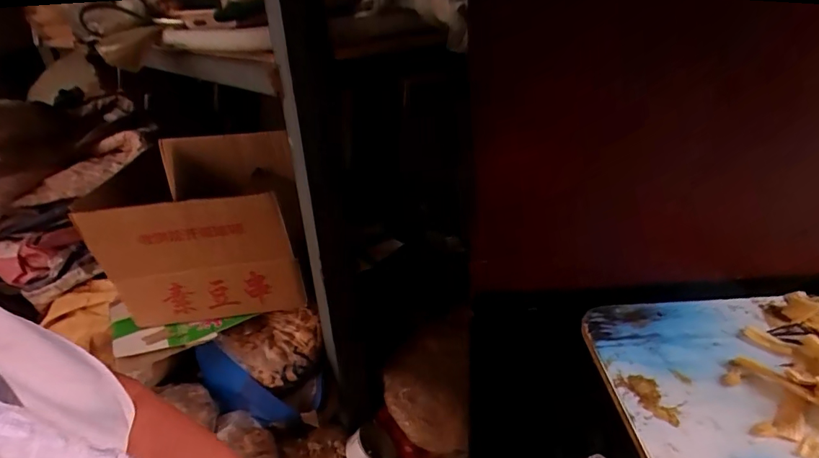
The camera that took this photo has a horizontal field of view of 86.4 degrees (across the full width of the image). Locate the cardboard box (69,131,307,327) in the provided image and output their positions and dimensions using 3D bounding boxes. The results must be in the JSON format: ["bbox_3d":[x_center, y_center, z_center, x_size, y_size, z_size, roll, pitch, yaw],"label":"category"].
[{"bbox_3d":[-0.343,-0.011,0.794,0.283,0.234,0.310,-7,30,-4],"label":"cardboard box"}]

